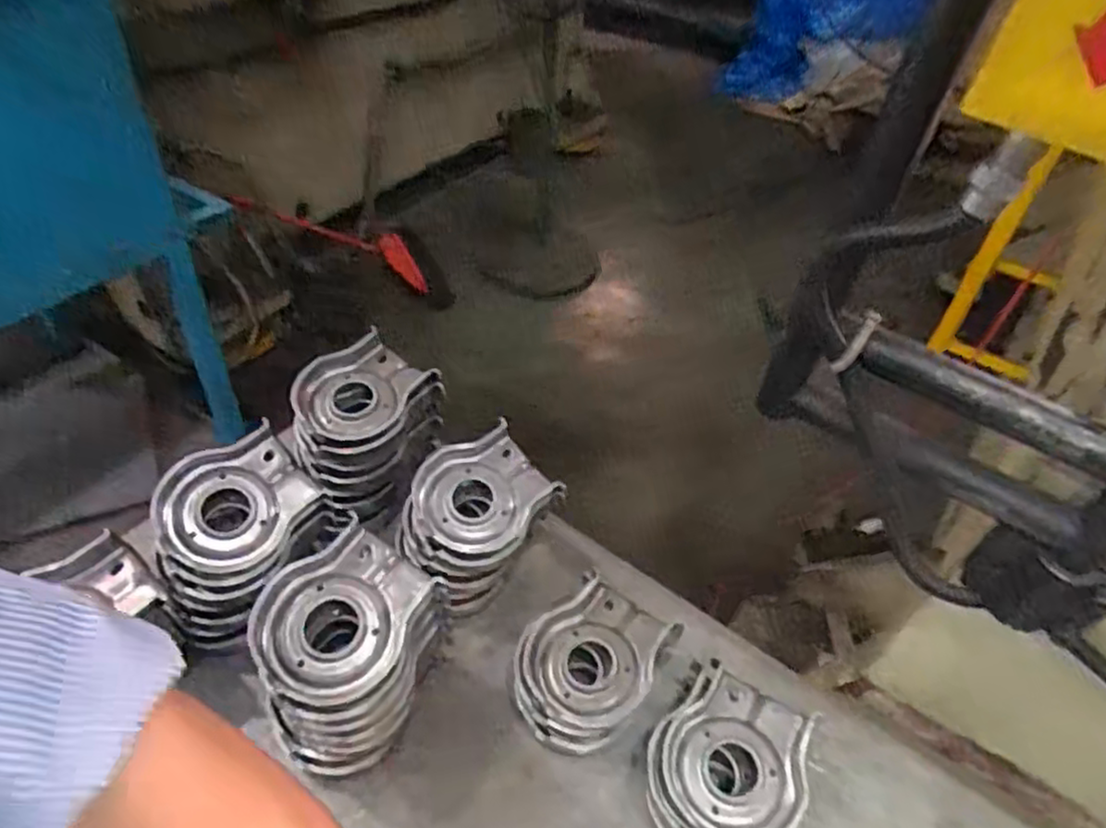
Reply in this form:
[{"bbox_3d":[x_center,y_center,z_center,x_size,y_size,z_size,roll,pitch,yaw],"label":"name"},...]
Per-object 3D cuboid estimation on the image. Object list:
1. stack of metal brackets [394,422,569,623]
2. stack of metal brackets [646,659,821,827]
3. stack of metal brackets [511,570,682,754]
[{"bbox_3d":[-0.070,0.106,0.661,0.111,0.115,0.138,29,48,22],"label":"stack of metal brackets"},{"bbox_3d":[0.133,0.278,0.548,0.110,0.057,0.131,21,46,15],"label":"stack of metal brackets"},{"bbox_3d":[0.031,0.215,0.596,0.106,0.064,0.131,29,48,22],"label":"stack of metal brackets"}]

